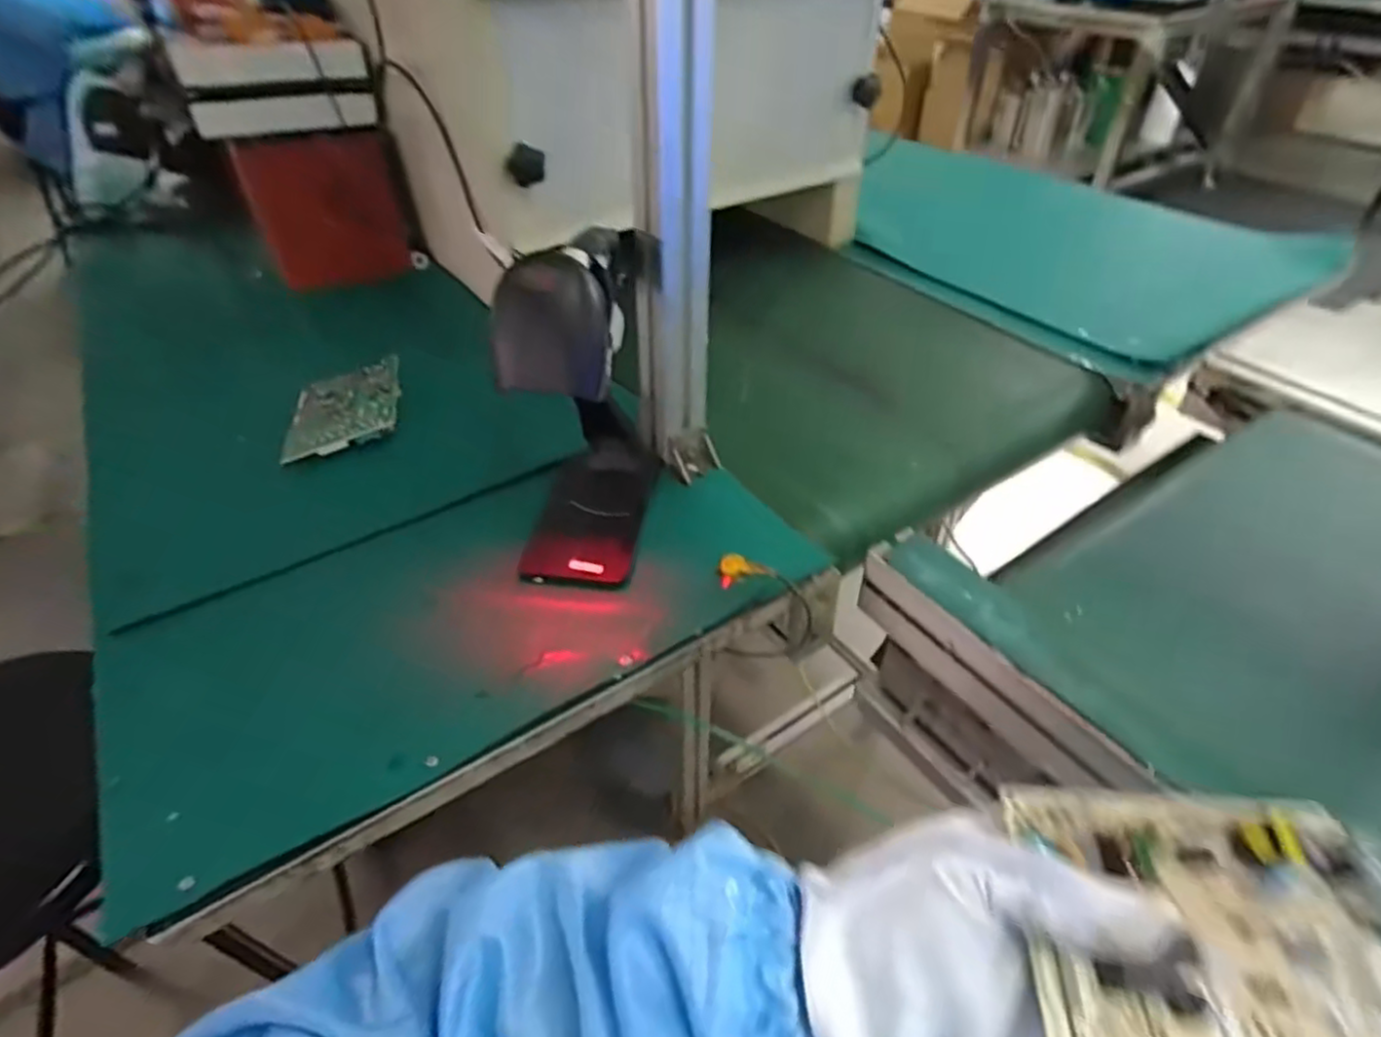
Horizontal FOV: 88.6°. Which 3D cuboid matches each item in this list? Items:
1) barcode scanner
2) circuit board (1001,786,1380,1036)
[{"bbox_3d":[-0.073,-0.089,0.504,0.084,0.208,0.183,3,44,5],"label":"barcode scanner"},{"bbox_3d":[0.192,0.153,0.251,0.137,0.025,0.104,9,61,-2],"label":"circuit board"}]

